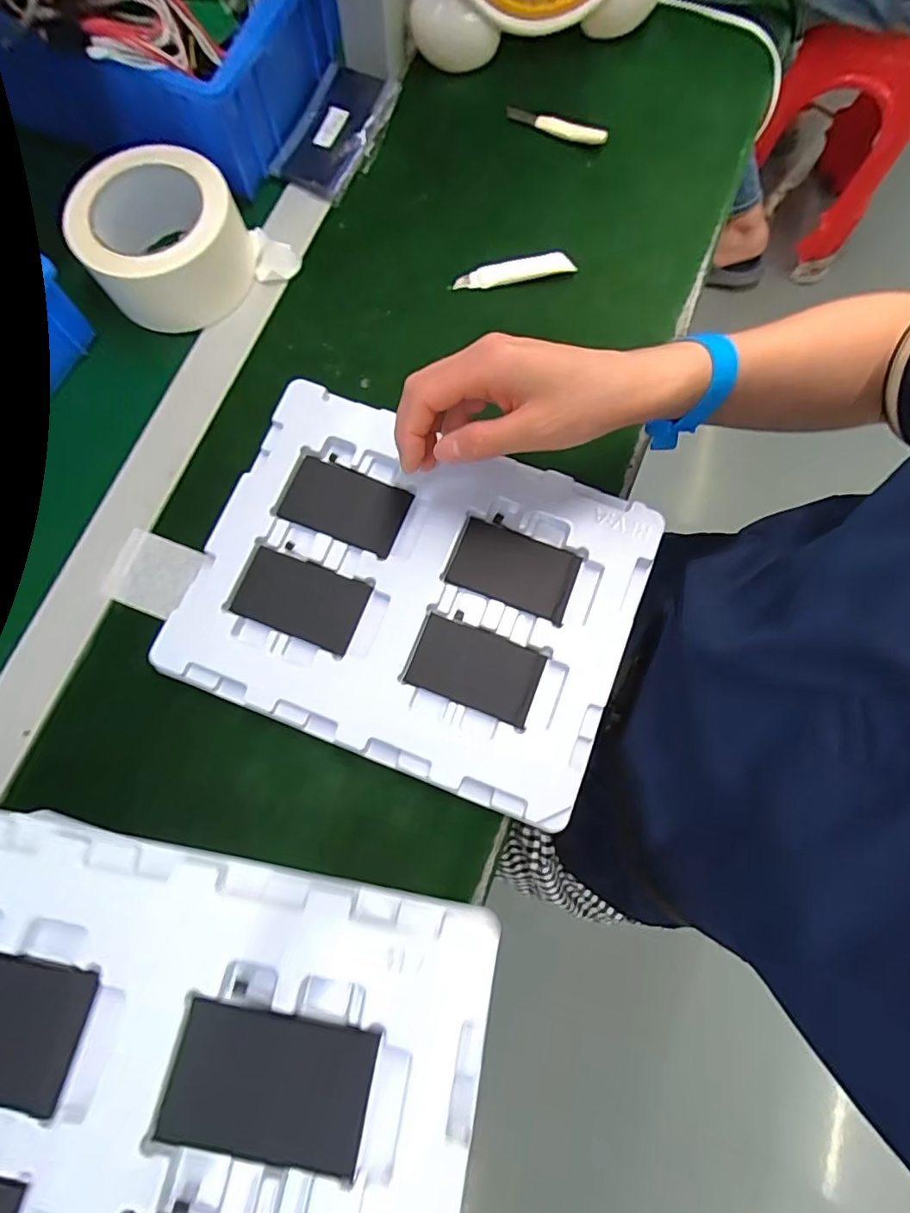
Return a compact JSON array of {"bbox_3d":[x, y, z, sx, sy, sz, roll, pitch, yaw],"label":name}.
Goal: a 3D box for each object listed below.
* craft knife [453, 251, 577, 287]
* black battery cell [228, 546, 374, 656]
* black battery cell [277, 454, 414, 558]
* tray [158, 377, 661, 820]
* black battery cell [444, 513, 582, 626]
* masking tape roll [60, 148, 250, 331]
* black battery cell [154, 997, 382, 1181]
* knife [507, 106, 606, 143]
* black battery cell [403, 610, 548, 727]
[{"bbox_3d":[0.046,-0.261,0.418,0.091,0.015,0.016,-10,77,-4],"label":"craft knife"},{"bbox_3d":[-0.100,-0.005,0.351,0.081,0.004,0.049,20,77,3],"label":"black battery cell"},{"bbox_3d":[-0.074,-0.070,0.367,0.079,0.007,0.051,21,77,3],"label":"black battery cell"},{"bbox_3d":[-0.025,-0.012,0.350,0.271,0.016,0.212,21,77,6],"label":"tray"},{"bbox_3d":[0.040,-0.026,0.357,0.079,0.005,0.051,20,77,3],"label":"black battery cell"},{"bbox_3d":[-0.205,-0.265,0.389,0.098,0.061,0.100,0,77,-1],"label":"masking tape roll"},{"bbox_3d":[-0.075,0.196,0.219,0.079,0.005,0.047,11,77,1],"label":"black battery cell"},{"bbox_3d":[0.085,-0.402,0.448,0.086,0.009,0.010,21,77,3],"label":"knife"},{"bbox_3d":[0.014,0.039,0.343,0.080,0.005,0.050,20,77,3],"label":"black battery cell"}]

